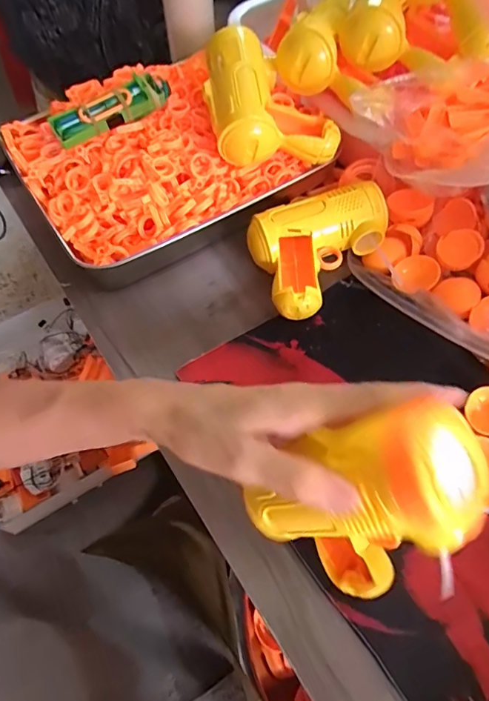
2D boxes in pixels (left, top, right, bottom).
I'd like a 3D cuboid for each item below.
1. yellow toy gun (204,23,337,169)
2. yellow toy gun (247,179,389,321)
[{"bbox_3d":[0.021,-0.248,0.466,0.118,0.077,0.127,-12,62,-5],"label":"yellow toy gun"},{"bbox_3d":[0.078,-0.097,0.439,0.132,0.047,0.110,-18,63,-8],"label":"yellow toy gun"}]

